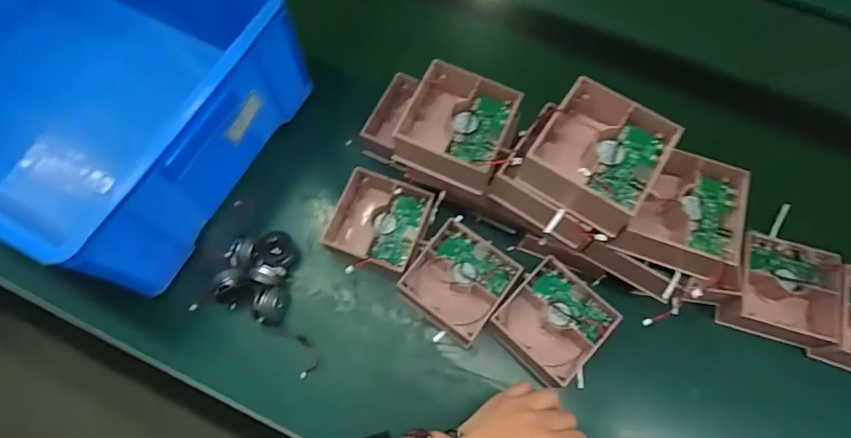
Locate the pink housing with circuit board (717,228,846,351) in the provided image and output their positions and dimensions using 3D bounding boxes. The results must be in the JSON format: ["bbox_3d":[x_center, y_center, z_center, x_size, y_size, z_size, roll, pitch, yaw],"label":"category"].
[{"bbox_3d":[0.399,0.080,0.547,0.108,0.045,0.114,15,69,6],"label":"pink housing with circuit board"}]

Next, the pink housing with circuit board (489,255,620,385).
[{"bbox_3d":[0.139,0.117,0.539,0.100,0.052,0.108,43,74,15],"label":"pink housing with circuit board"}]

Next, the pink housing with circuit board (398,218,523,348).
[{"bbox_3d":[0.038,0.073,0.551,0.101,0.051,0.107,34,72,12],"label":"pink housing with circuit board"}]

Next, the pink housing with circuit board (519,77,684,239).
[{"bbox_3d":[0.156,-0.060,0.439,0.106,0.053,0.116,31,71,11],"label":"pink housing with circuit board"}]

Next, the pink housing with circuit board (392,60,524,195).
[{"bbox_3d":[0.036,-0.096,0.508,0.110,0.062,0.118,22,70,8],"label":"pink housing with circuit board"}]

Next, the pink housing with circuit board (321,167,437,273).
[{"bbox_3d":[-0.053,0.006,0.572,0.107,0.054,0.109,21,70,8],"label":"pink housing with circuit board"}]

